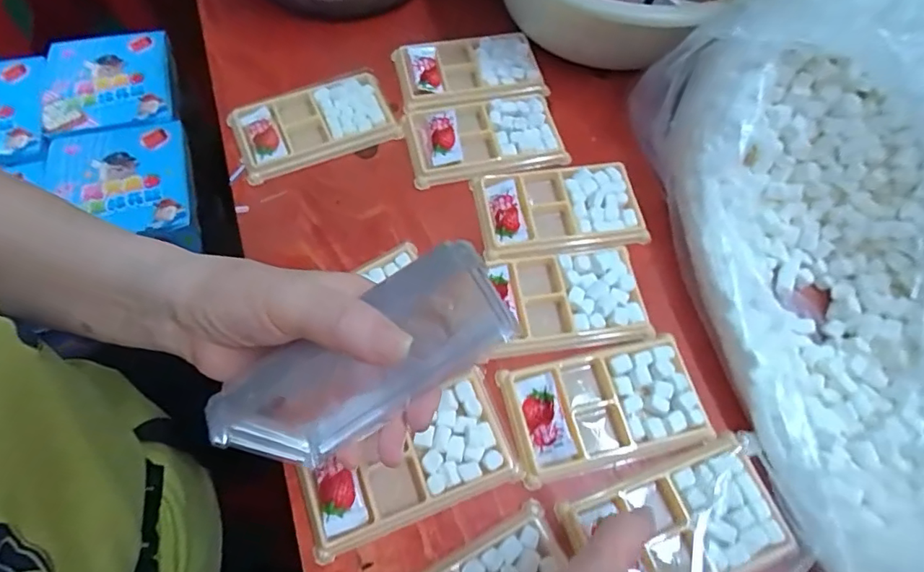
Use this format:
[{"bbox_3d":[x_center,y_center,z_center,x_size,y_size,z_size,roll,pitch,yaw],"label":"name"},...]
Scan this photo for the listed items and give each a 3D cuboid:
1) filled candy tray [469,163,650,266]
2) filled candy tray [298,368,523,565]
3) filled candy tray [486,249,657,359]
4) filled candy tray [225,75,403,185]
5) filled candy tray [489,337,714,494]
[{"bbox_3d":[0.080,-0.061,0.421,0.132,0.016,0.084,-5,66,-5],"label":"filled candy tray"},{"bbox_3d":[-0.037,0.114,0.333,0.133,0.013,0.071,-19,68,-11],"label":"filled candy tray"},{"bbox_3d":[0.081,0.013,0.388,0.115,0.018,0.076,-6,66,-5],"label":"filled candy tray"},{"bbox_3d":[-0.133,-0.146,0.451,0.135,0.014,0.080,-22,69,-12],"label":"filled candy tray"},{"bbox_3d":[0.098,0.084,0.355,0.131,0.014,0.075,-11,67,-8],"label":"filled candy tray"}]

